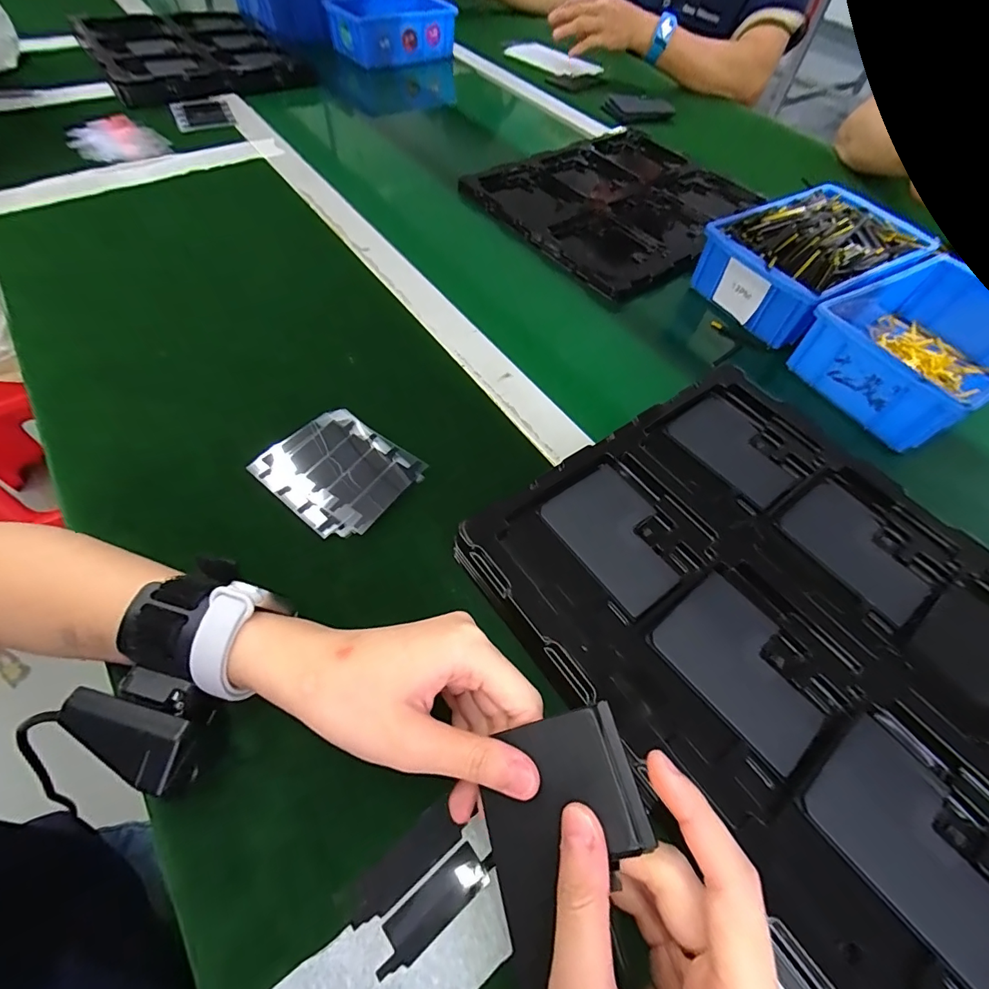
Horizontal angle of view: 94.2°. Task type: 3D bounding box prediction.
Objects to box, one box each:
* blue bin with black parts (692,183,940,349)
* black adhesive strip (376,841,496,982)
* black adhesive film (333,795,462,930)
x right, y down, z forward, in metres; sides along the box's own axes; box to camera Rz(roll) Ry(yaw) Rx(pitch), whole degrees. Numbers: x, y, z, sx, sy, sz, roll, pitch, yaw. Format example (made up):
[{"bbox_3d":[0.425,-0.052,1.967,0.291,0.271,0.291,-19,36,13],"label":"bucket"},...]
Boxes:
[{"bbox_3d":[0.331,-0.254,0.478,0.200,0.078,0.141,-26,63,-20],"label":"blue bin with black parts"},{"bbox_3d":[-0.027,0.190,0.212,0.060,0.004,0.019,-33,65,-23],"label":"black adhesive strip"},{"bbox_3d":[-0.044,0.177,0.219,0.061,0.004,0.020,-33,65,-23],"label":"black adhesive film"}]

